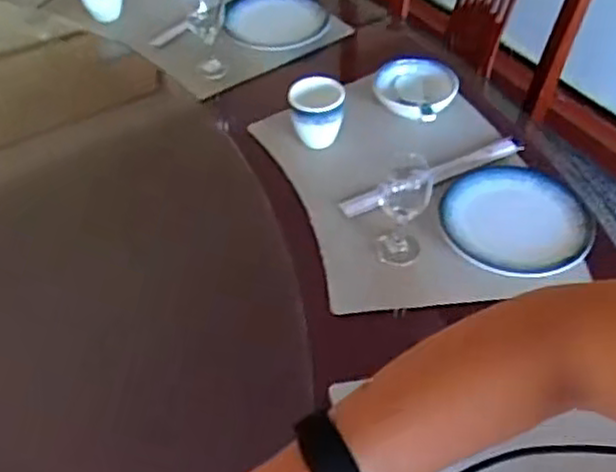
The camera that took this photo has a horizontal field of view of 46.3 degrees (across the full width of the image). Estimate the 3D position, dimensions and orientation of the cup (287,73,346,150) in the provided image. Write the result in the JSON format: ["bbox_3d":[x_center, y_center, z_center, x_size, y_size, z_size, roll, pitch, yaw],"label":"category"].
[{"bbox_3d":[0.012,-0.166,0.963,0.071,0.077,0.067,-1,47,1],"label":"cup"}]

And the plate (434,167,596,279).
[{"bbox_3d":[0.251,-0.023,0.869,0.173,0.014,0.187,-1,47,1],"label":"plate"}]

